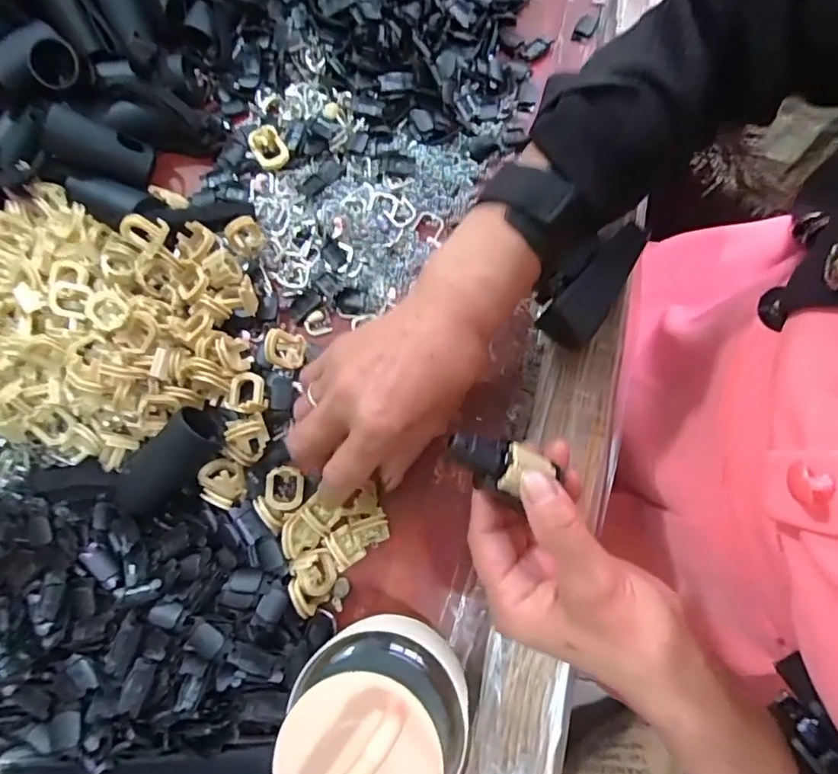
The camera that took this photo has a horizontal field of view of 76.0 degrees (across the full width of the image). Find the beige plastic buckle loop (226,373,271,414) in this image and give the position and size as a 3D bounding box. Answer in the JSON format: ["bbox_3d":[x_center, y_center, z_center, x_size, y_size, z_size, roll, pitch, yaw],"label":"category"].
[{"bbox_3d":[-0.105,0.004,0.328,0.023,0.015,0.025,-1,75,1],"label":"beige plastic buckle loop"}]

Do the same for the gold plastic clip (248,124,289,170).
[{"bbox_3d":[-0.105,-0.165,0.373,0.027,0.012,0.027,-27,103,-10],"label":"gold plastic clip"}]

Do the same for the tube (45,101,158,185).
[{"bbox_3d":[-0.215,-0.162,0.362,0.063,0.027,0.024,14,72,-37],"label":"tube"}]

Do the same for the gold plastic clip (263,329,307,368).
[{"bbox_3d":[-0.087,-0.023,0.338,0.025,0.016,0.025,8,75,-32],"label":"gold plastic clip"}]

